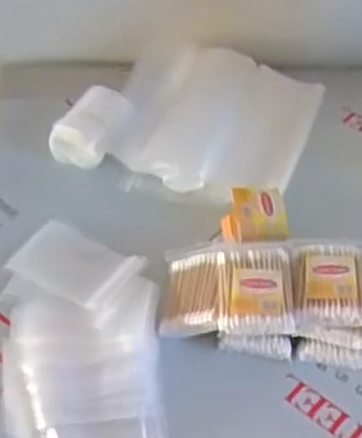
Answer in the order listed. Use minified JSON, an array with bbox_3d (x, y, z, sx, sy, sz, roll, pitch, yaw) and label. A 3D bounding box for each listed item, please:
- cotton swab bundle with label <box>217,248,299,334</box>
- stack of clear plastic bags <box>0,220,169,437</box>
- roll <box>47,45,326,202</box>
[{"bbox_3d":[0.058,0.055,0.630,0.057,0.018,0.076,1,48,-5],"label":"cotton swab bundle with label"},{"bbox_3d":[-0.080,0.085,0.635,0.118,0.026,0.202,-3,51,-8],"label":"stack of clear plastic bags"},{"bbox_3d":[0.016,-0.102,0.804,0.216,0.044,0.200,19,51,11],"label":"roll"}]

